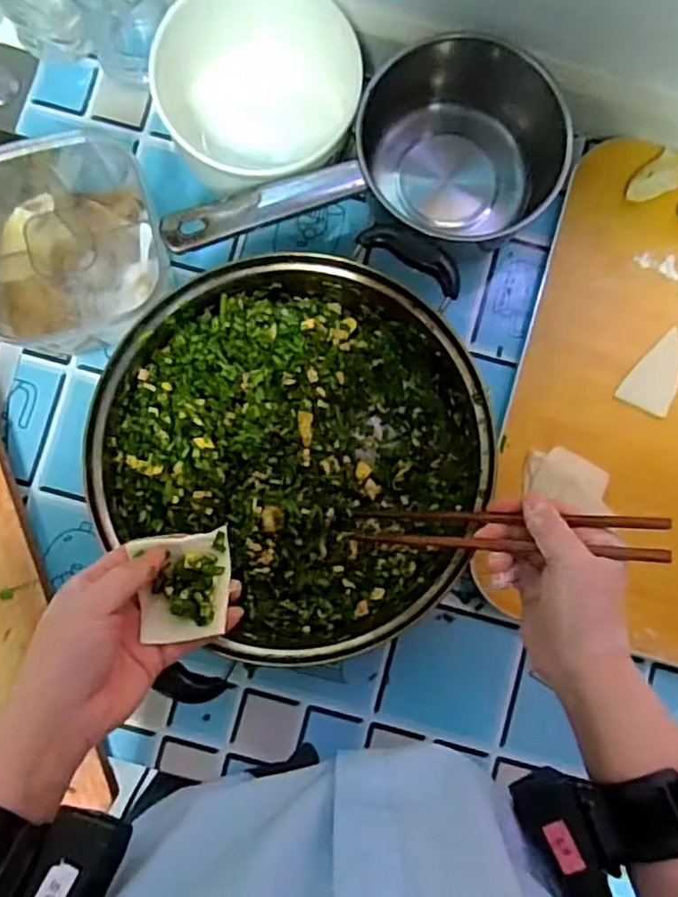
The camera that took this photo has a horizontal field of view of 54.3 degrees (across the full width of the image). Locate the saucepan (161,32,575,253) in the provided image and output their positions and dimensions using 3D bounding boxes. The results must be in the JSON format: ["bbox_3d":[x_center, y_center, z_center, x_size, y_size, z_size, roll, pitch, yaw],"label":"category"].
[{"bbox_3d":[0.021,-0.203,0.486,0.308,0.104,0.125,-20,88,-12],"label":"saucepan"}]

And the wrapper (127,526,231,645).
[{"bbox_3d":[-0.093,0.083,0.399,0.052,0.020,0.061,-6,88,0],"label":"wrapper"}]

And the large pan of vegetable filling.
[{"bbox_3d":[-0.028,0.006,0.480,0.266,0.072,0.280,-13,86,-2],"label":"large pan of vegetable filling"}]

